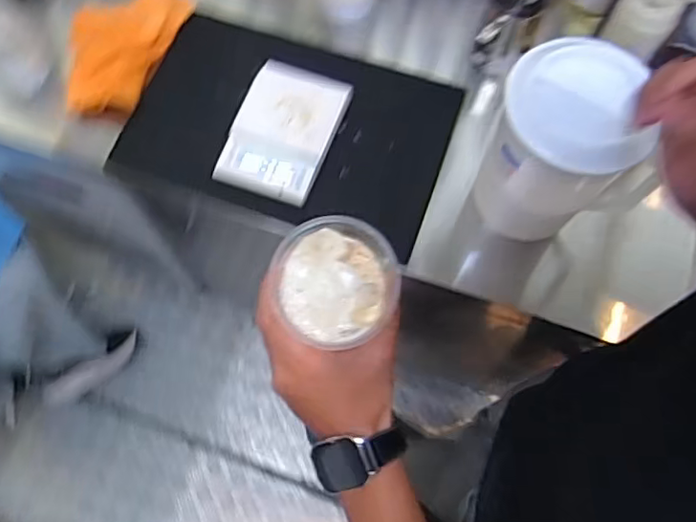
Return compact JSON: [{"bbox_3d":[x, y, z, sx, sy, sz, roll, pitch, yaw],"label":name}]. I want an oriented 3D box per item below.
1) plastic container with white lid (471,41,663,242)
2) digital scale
[{"bbox_3d":[0.229,-0.132,0.676,0.122,0.222,0.144,14,71,5],"label":"plastic container with white lid"},{"bbox_3d":[-0.088,-0.184,0.808,0.134,0.031,0.193,20,72,7],"label":"digital scale"}]

